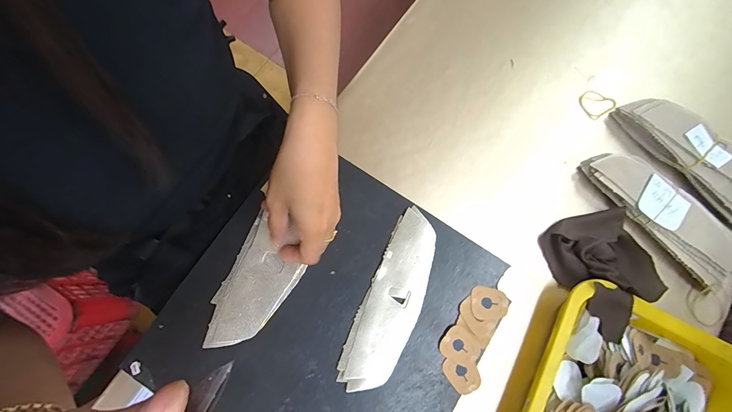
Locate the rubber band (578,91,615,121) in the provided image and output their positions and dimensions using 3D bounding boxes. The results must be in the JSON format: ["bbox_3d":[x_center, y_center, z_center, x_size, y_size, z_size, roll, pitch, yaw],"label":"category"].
[{"bbox_3d":[0.304,-0.137,0.435,0.040,0.004,0.038,-32,79,-8],"label":"rubber band"}]

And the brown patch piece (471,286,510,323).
[{"bbox_3d":[0.130,0.105,0.350,0.039,0.006,0.035,17,77,3],"label":"brown patch piece"}]

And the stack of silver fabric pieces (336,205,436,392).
[{"bbox_3d":[0.030,0.098,0.348,0.058,0.008,0.187,24,78,5],"label":"stack of silver fabric pieces"}]

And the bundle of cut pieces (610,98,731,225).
[{"bbox_3d":[0.405,-0.067,0.403,0.070,0.034,0.198,-42,81,-9],"label":"bundle of cut pieces"}]

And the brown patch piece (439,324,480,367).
[{"bbox_3d":[0.097,0.146,0.339,0.037,0.004,0.033,38,79,8],"label":"brown patch piece"}]

